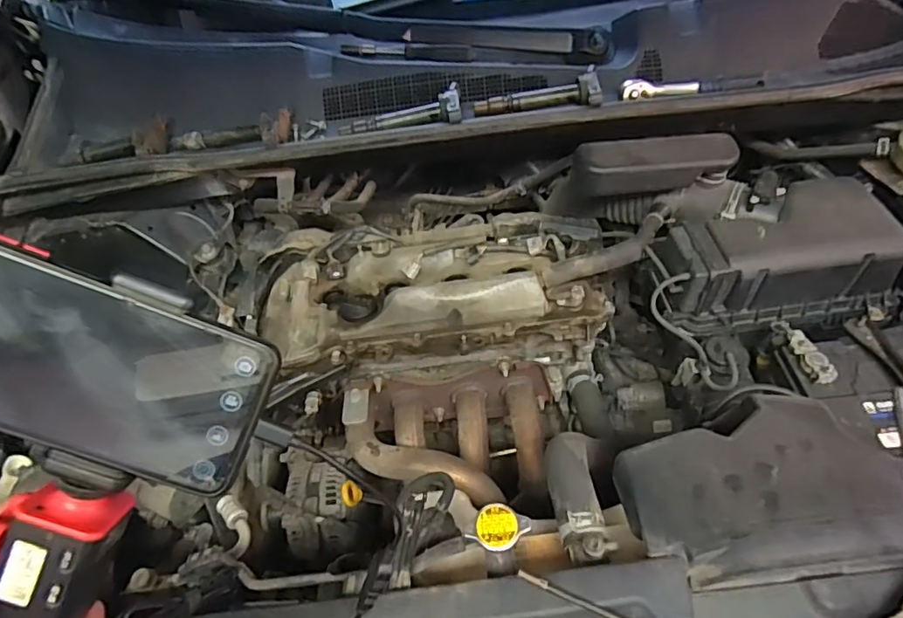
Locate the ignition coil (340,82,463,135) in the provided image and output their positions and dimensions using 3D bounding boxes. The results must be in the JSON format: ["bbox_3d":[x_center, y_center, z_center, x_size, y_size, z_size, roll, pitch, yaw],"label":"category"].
[{"bbox_3d":[-0.068,-0.267,0.731,0.162,0.031,0.062,-2,53,5],"label":"ignition coil"}]

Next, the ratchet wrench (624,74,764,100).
[{"bbox_3d":[0.321,-0.299,0.725,0.188,0.020,0.031,-9,52,-1],"label":"ratchet wrench"}]

